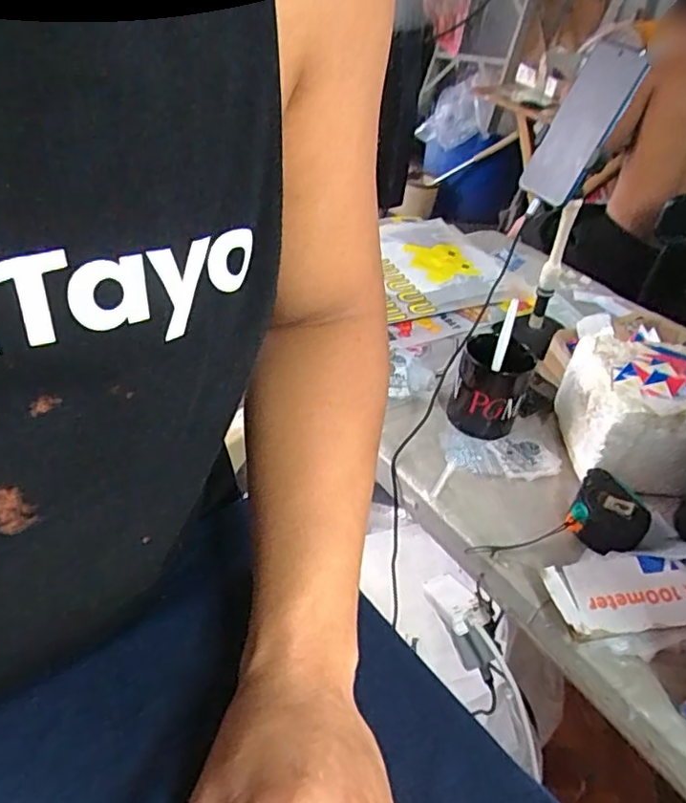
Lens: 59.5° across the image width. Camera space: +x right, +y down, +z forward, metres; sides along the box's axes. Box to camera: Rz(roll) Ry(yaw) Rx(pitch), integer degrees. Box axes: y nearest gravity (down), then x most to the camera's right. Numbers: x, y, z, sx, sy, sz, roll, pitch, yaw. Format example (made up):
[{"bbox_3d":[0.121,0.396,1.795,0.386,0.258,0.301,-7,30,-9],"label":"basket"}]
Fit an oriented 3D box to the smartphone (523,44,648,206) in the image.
[{"bbox_3d":[0.260,-0.303,0.660,0.006,0.164,0.080,13,28,-38],"label":"smartphone"}]

